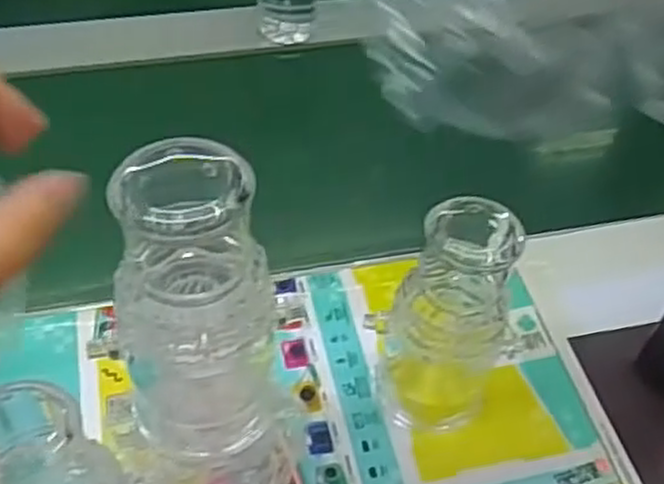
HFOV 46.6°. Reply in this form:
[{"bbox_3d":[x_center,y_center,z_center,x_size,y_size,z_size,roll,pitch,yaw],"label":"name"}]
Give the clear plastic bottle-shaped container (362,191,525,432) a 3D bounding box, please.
[{"bbox_3d":[0.072,0.051,0.486,0.065,0.173,0.064,-19,54,-21],"label":"clear plastic bottle-shaped container"}]

